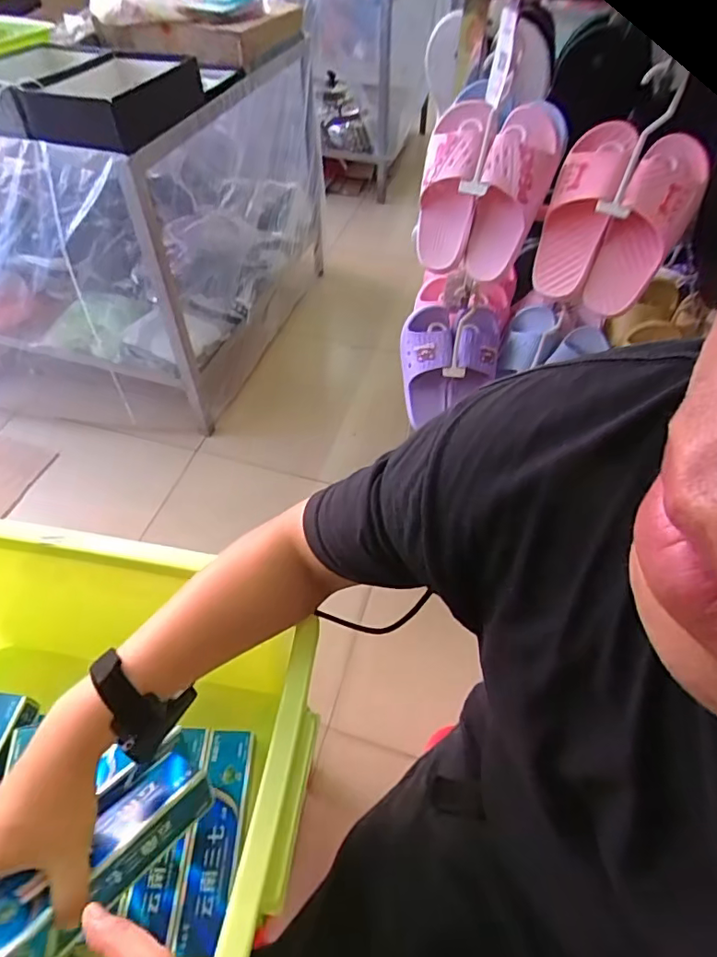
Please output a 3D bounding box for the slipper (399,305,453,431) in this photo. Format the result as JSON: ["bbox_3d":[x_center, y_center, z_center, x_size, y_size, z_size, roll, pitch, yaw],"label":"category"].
[{"bbox_3d":[0.123,-0.207,1.000,0.092,0.211,0.059,4,15,2],"label":"slipper"}]

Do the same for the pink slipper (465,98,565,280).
[{"bbox_3d":[0.213,-0.400,0.753,0.085,0.227,0.079,24,19,18],"label":"pink slipper"}]

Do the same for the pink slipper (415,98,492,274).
[{"bbox_3d":[0.134,-0.423,0.801,0.078,0.210,0.098,10,51,7],"label":"pink slipper"}]

